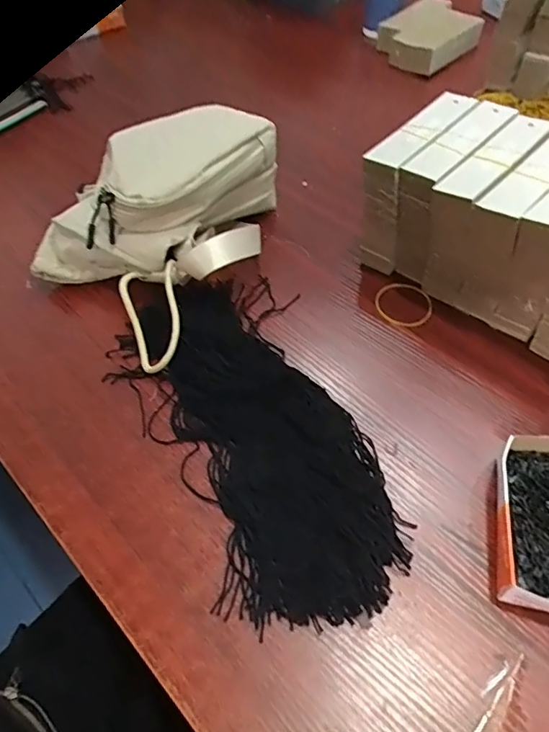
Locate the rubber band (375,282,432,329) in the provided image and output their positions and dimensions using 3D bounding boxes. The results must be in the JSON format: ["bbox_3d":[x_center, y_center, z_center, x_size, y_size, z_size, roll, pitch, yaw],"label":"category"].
[{"bbox_3d":[0.113,-0.055,0.445,0.047,0.004,0.052,-5,51,1],"label":"rubber band"}]

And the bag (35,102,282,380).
[{"bbox_3d":[-0.105,-0.140,0.467,0.185,0.088,0.230,26,58,23],"label":"bag"}]

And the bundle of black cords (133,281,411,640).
[{"bbox_3d":[-0.013,0.037,0.377,0.124,0.021,0.292,-18,52,-10],"label":"bundle of black cords"}]

